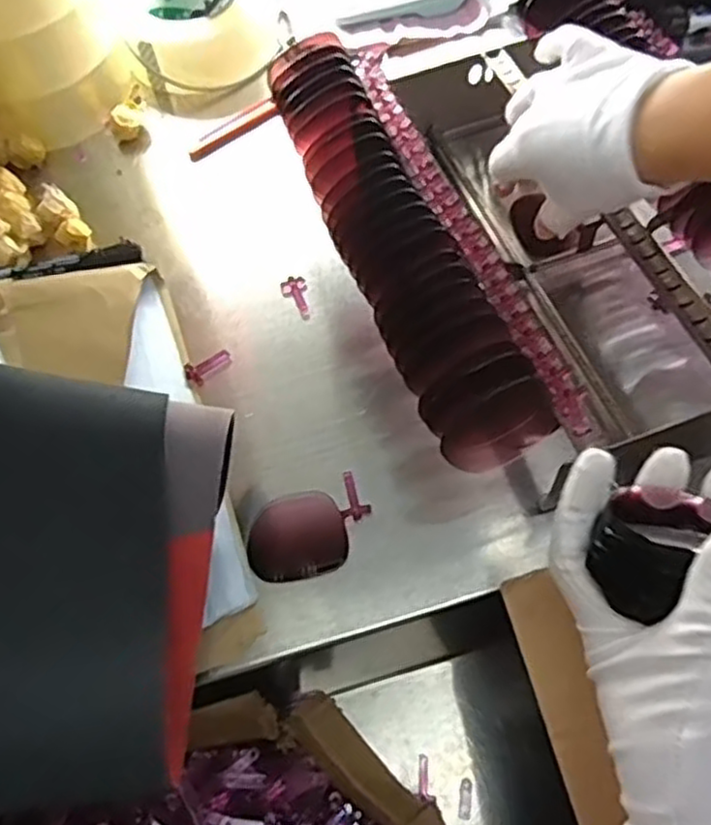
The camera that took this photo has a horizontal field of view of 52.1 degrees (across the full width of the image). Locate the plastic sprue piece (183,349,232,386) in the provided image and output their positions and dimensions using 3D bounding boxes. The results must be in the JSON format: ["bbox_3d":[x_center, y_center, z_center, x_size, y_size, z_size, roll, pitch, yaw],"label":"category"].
[{"bbox_3d":[-0.092,-0.029,0.457,0.030,0.005,0.016,-28,62,-12],"label":"plastic sprue piece"}]

